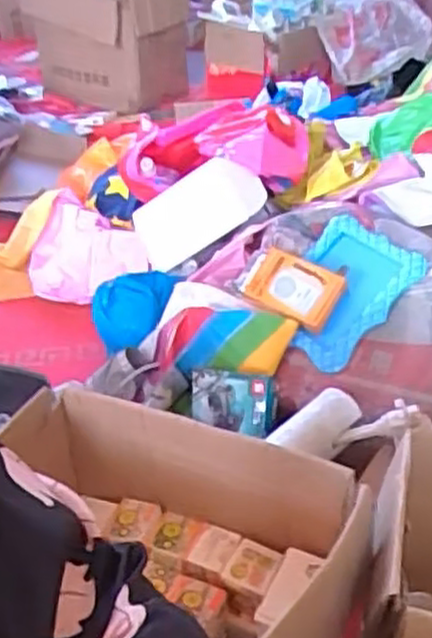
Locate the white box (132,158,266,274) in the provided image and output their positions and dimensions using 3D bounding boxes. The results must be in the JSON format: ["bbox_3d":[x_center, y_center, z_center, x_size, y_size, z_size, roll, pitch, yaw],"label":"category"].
[{"bbox_3d":[-0.038,-0.200,1.473,0.311,0.131,0.036,-28,8,48],"label":"white box"}]

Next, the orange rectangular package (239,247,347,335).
[{"bbox_3d":[0.113,-0.048,1.169,0.146,0.026,0.099,29,69,22],"label":"orange rectangular package"}]

